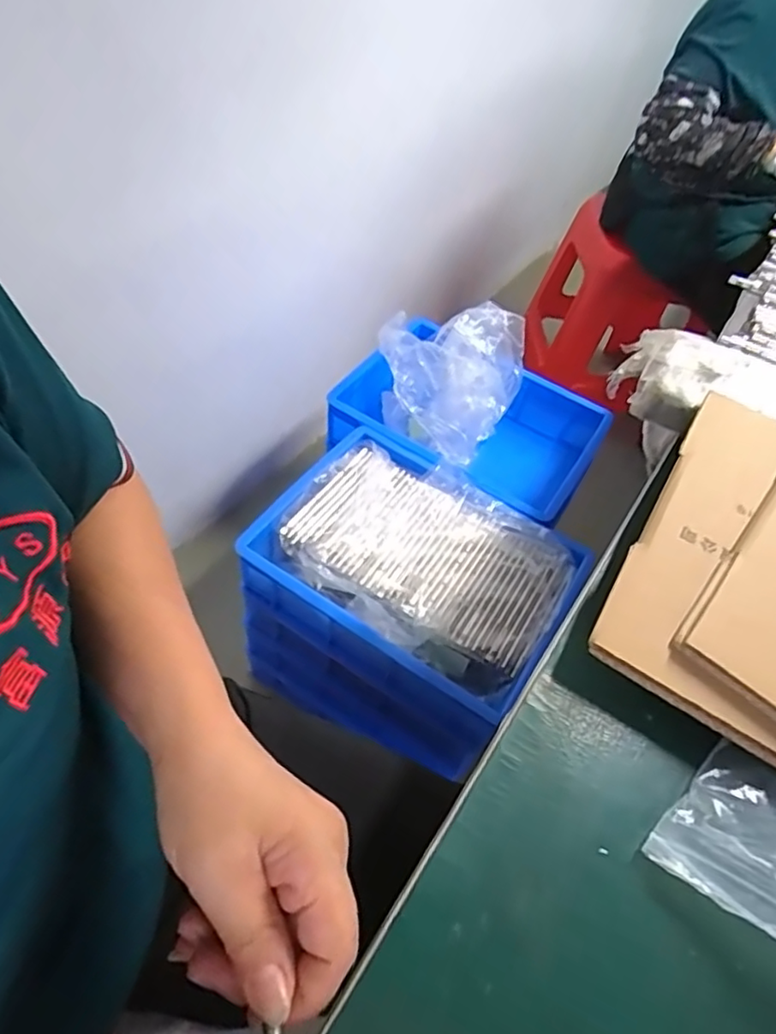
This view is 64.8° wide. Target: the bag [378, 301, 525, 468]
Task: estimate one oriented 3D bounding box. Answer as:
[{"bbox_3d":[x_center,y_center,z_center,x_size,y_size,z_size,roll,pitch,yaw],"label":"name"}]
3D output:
[{"bbox_3d":[0.094,-0.219,1.005,0.206,0.186,0.228,30,54,12],"label":"bag"}]

